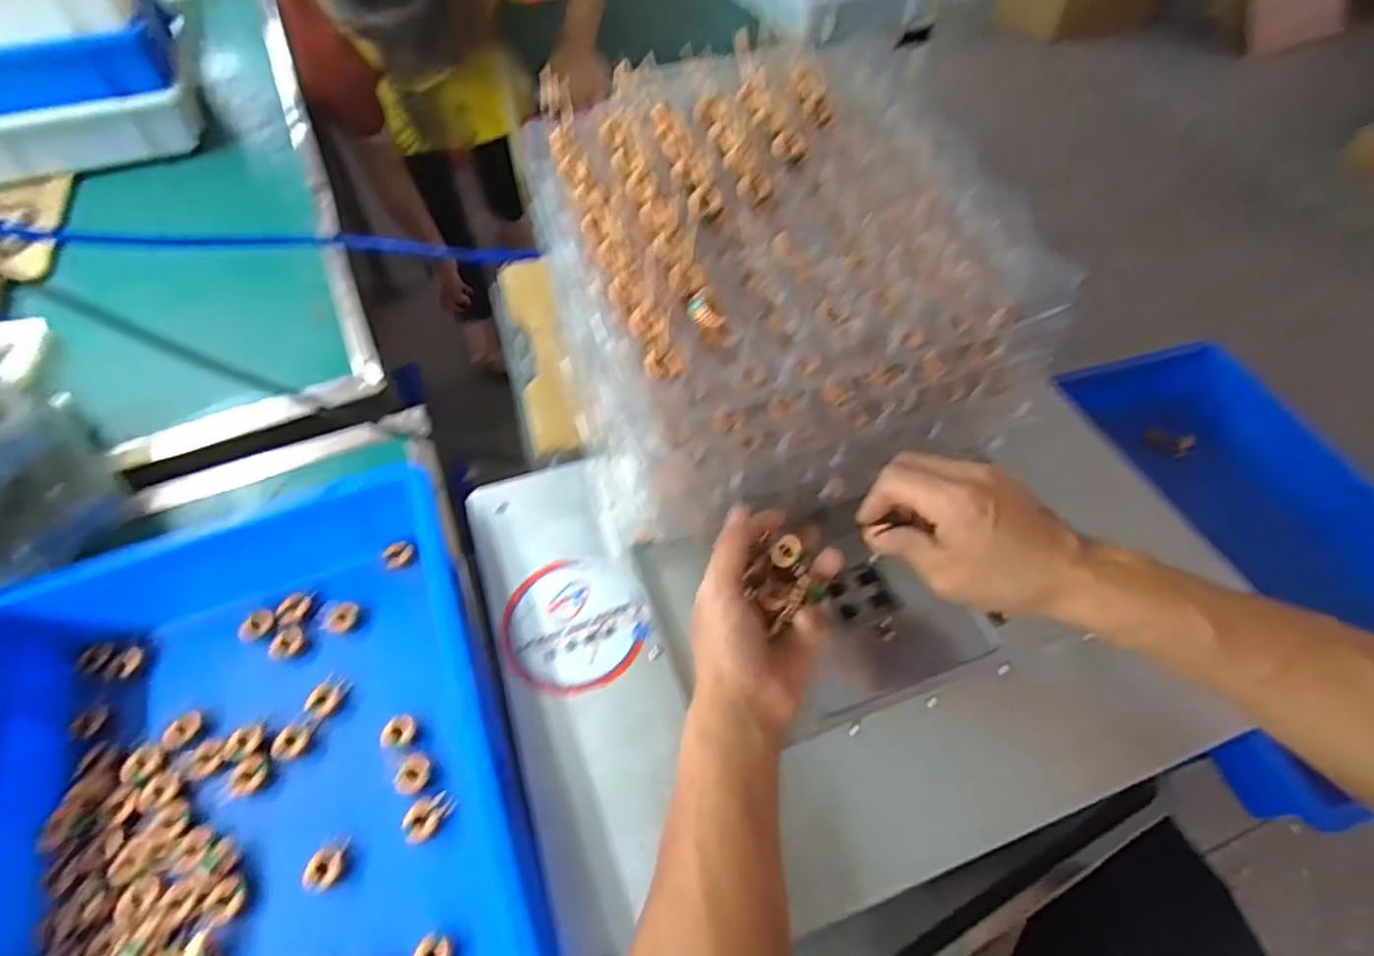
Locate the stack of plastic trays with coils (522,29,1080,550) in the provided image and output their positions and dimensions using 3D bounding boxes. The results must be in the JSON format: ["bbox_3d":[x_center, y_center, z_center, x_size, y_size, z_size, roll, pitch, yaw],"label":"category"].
[{"bbox_3d":[0.059,-0.140,0.502,0.310,0.198,0.293,-9,54,-6],"label":"stack of plastic trays with coils"}]

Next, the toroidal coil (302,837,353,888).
[{"bbox_3d":[-0.216,0.232,0.395,0.023,0.011,0.023,0,53,0],"label":"toroidal coil"}]

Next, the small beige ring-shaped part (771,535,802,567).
[{"bbox_3d":[0.065,0.048,0.435,0.018,0.009,0.020,11,60,8],"label":"small beige ring-shaped part"}]

